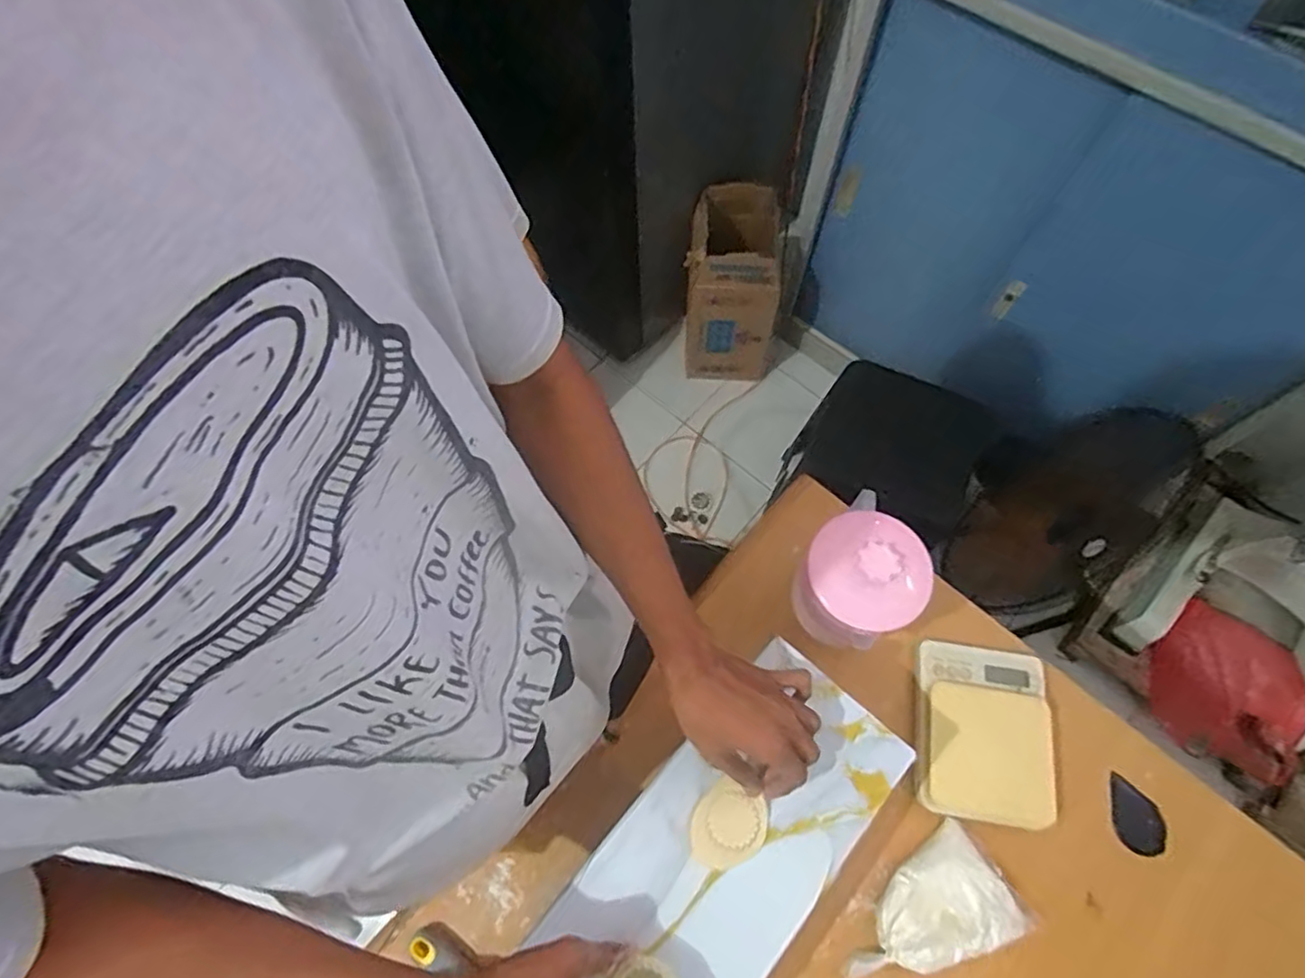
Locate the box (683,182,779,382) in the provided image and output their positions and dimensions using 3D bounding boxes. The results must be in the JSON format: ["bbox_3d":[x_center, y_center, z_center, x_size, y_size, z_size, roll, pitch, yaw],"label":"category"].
[{"bbox_3d":[0.179,-0.466,1.558,0.204,0.430,0.234,0,67,1],"label":"box"}]

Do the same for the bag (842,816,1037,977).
[{"bbox_3d":[0.269,0.423,0.628,0.172,0.031,0.103,-33,70,-13],"label":"bag"}]

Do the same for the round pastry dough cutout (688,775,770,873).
[{"bbox_3d":[0.063,0.288,0.549,0.061,0.007,0.065,0,67,1],"label":"round pastry dough cutout"}]

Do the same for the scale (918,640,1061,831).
[{"bbox_3d":[0.352,0.261,0.699,0.132,0.041,0.174,9,67,4],"label":"scale"}]

